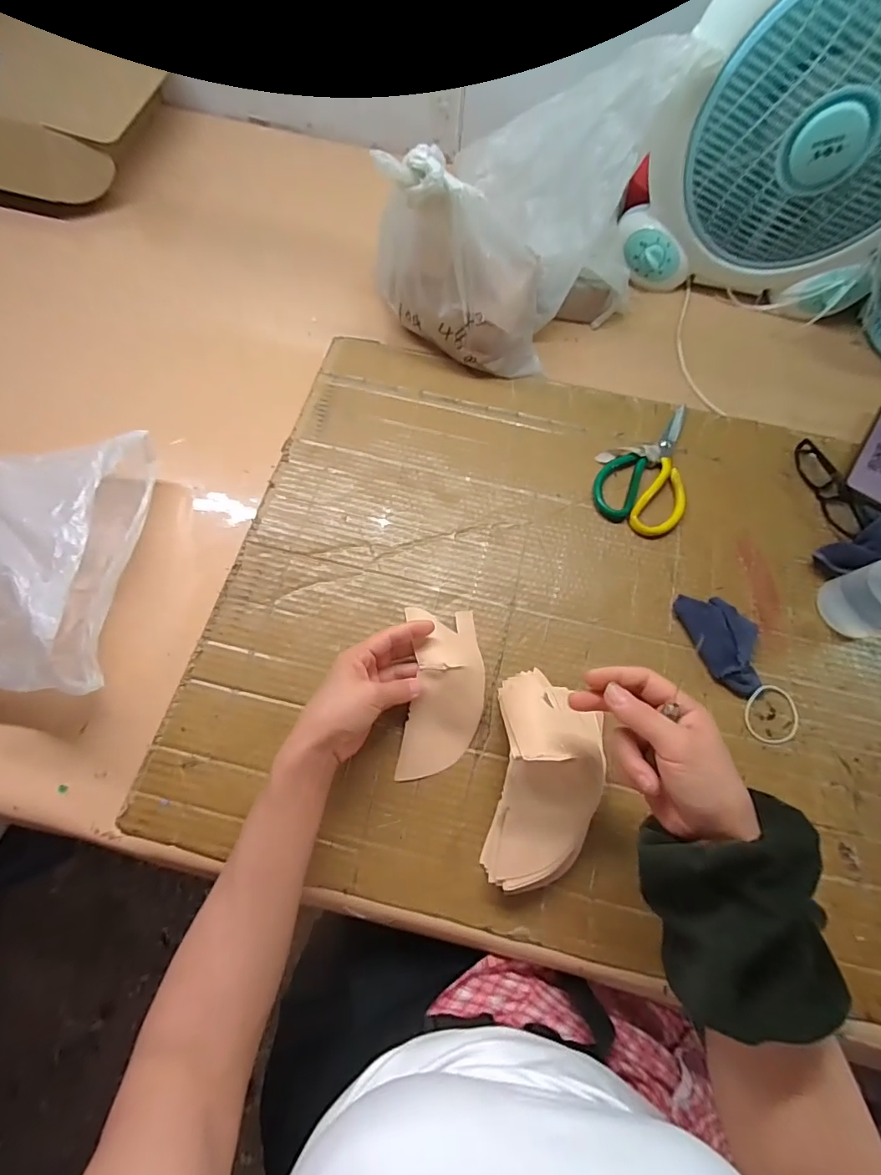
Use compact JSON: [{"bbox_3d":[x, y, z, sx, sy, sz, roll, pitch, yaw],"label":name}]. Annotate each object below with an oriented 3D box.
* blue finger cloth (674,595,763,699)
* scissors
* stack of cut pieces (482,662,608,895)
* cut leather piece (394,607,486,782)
[{"bbox_3d":[0.289,0.055,0.485,0.063,0.017,0.106,-17,69,-10],"label":"blue finger cloth"},{"bbox_3d":[0.260,-0.143,0.564,0.100,0.013,0.188,37,71,12],"label":"scissors"},{"bbox_3d":[0.092,0.160,0.403,0.086,0.075,0.174,9,72,1],"label":"stack of cut pieces"},{"bbox_3d":[-0.001,0.096,0.446,0.082,0.044,0.159,11,73,2],"label":"cut leather piece"}]

